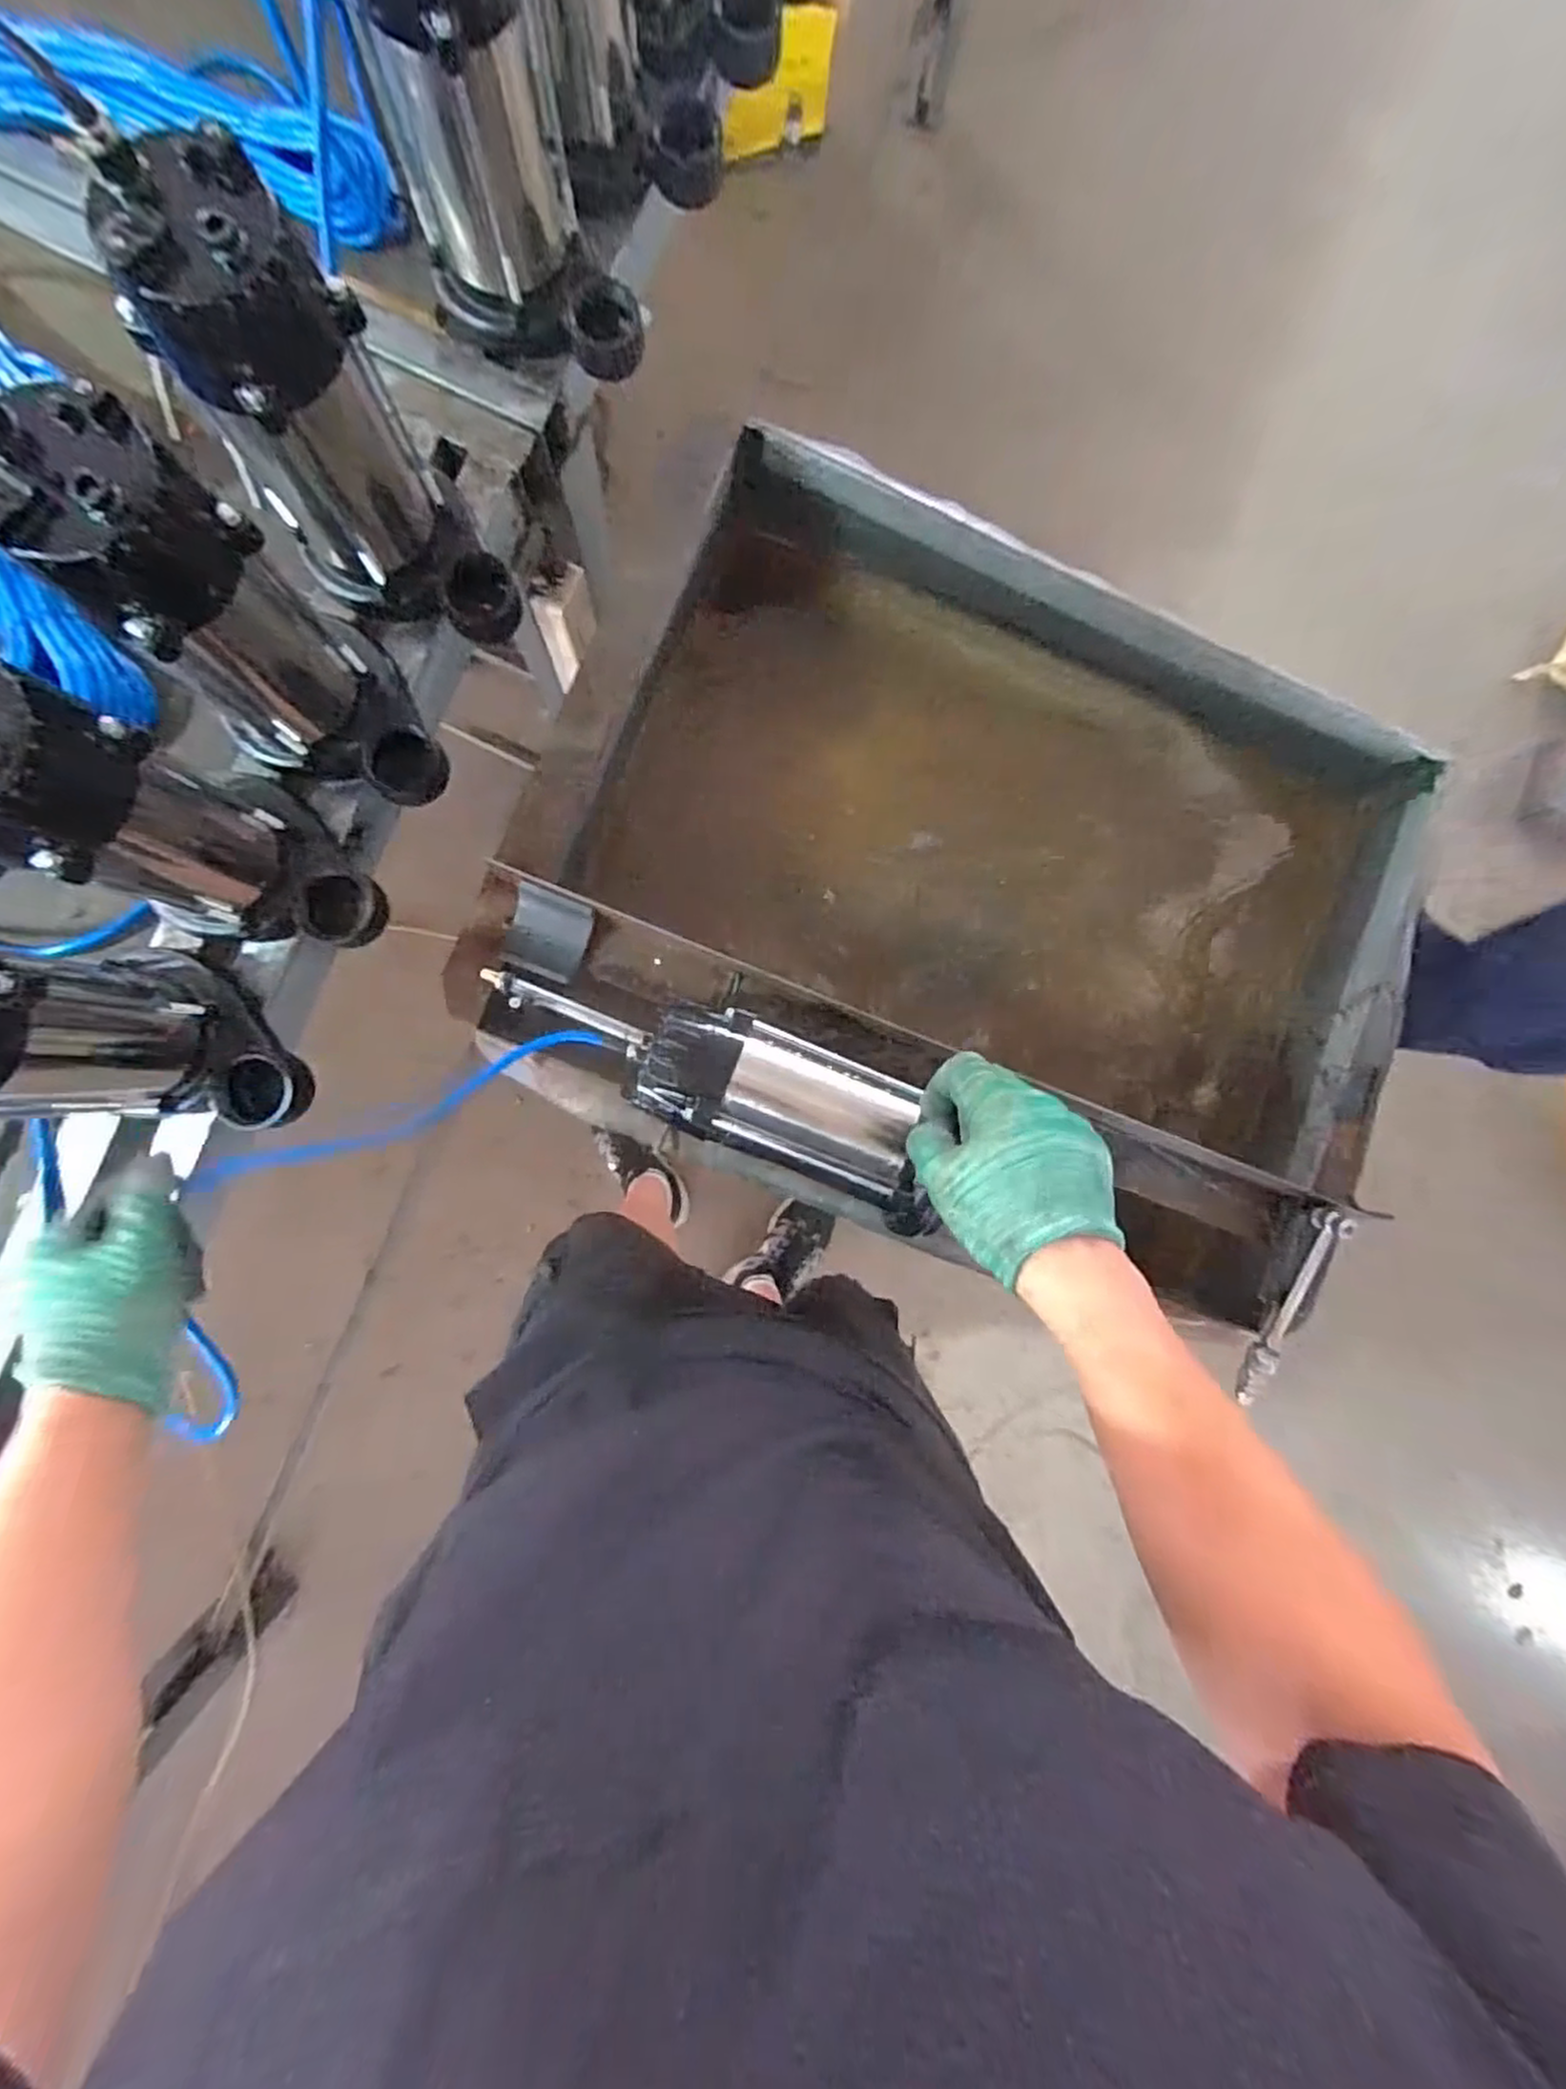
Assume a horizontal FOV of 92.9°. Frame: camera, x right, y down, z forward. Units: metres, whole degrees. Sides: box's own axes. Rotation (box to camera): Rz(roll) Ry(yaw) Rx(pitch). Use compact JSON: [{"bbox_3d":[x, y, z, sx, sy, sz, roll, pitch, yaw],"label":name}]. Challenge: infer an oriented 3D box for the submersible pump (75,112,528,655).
[{"bbox_3d":[-0.267,-0.357,0.457,0.113,0.227,0.129,-37,91,-5],"label":"submersible pump"}]

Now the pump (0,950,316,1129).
[{"bbox_3d":[-0.407,-0.006,0.443,0.144,0.245,0.113,8,87,-5],"label":"pump"}]

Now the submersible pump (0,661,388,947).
[{"bbox_3d":[-0.360,-0.129,0.452,0.147,0.244,0.112,18,86,-4],"label":"submersible pump"}]

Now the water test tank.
[{"bbox_3d":[0.170,-0.142,0.739,0.738,0.298,0.574,19,86,-4],"label":"water test tank"}]

